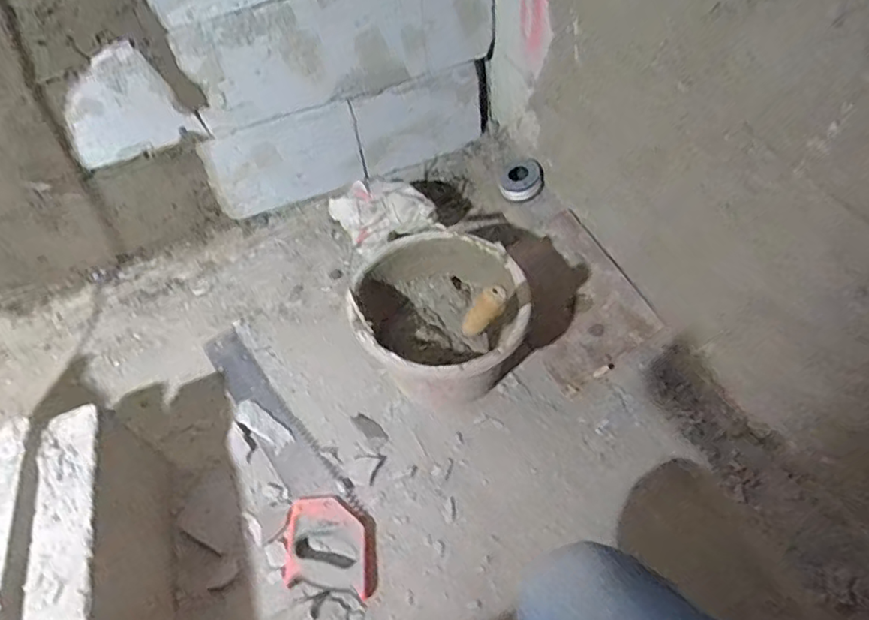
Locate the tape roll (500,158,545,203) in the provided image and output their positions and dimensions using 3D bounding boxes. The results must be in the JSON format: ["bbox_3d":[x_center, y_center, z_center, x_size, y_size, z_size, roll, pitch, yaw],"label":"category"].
[{"bbox_3d":[0.177,-0.266,1.219,0.099,0.043,0.095,7,75,34],"label":"tape roll"}]

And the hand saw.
[{"bbox_3d":[-0.246,0.210,0.968,0.129,0.023,0.550,-26,53,-14],"label":"hand saw"}]

